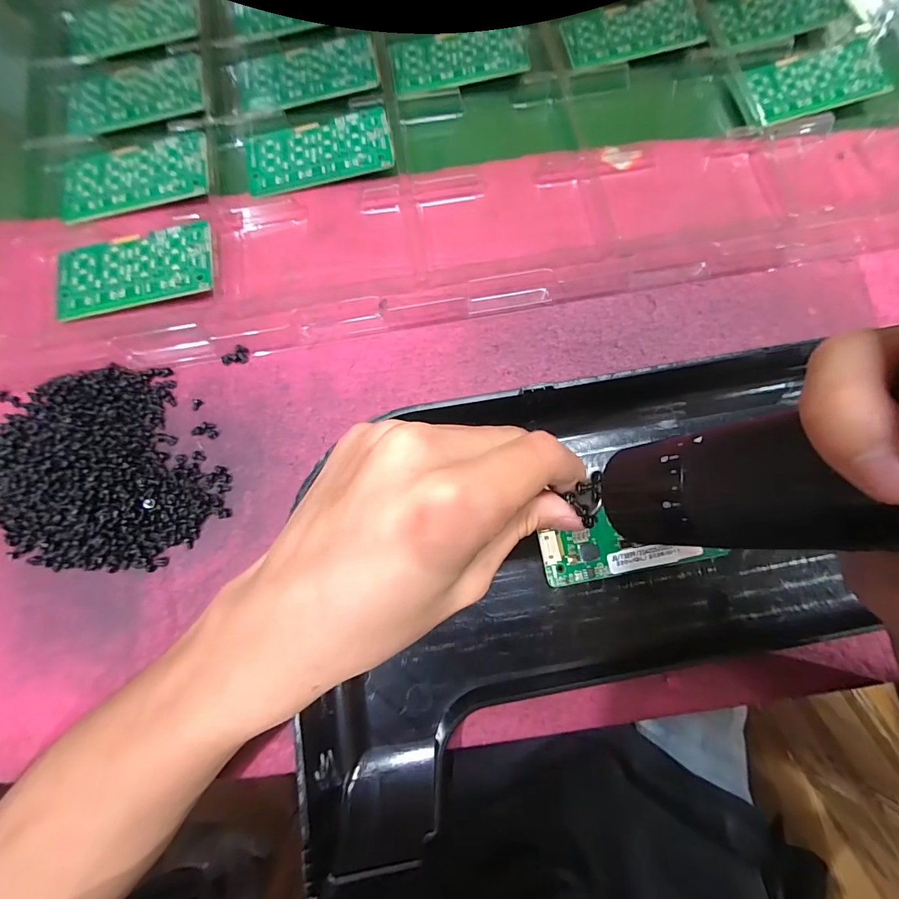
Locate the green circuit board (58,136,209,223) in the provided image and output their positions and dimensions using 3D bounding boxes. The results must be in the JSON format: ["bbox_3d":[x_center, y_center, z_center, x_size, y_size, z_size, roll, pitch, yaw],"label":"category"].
[{"bbox_3d":[-0.199,-0.172,0.278,0.091,0.004,0.046,-11,78,-4],"label":"green circuit board"}]

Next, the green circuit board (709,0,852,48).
[{"bbox_3d":[0.246,-0.325,0.323,0.093,0.007,0.049,-15,79,-5],"label":"green circuit board"}]

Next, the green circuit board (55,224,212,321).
[{"bbox_3d":[-0.187,-0.107,0.263,0.092,0.008,0.045,-10,78,-4],"label":"green circuit board"}]

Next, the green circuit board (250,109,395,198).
[{"bbox_3d":[-0.085,-0.194,0.287,0.093,0.006,0.045,-10,78,-4],"label":"green circuit board"}]

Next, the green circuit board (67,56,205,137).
[{"bbox_3d":[-0.214,-0.241,0.301,0.094,0.004,0.056,-10,75,2],"label":"green circuit board"}]

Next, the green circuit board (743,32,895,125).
[{"bbox_3d":[0.255,-0.257,0.307,0.087,0.010,0.050,-14,78,-5],"label":"green circuit board"}]

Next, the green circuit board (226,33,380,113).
[{"bbox_3d":[-0.101,-0.261,0.310,0.100,0.010,0.051,-10,78,-4],"label":"green circuit board"}]

